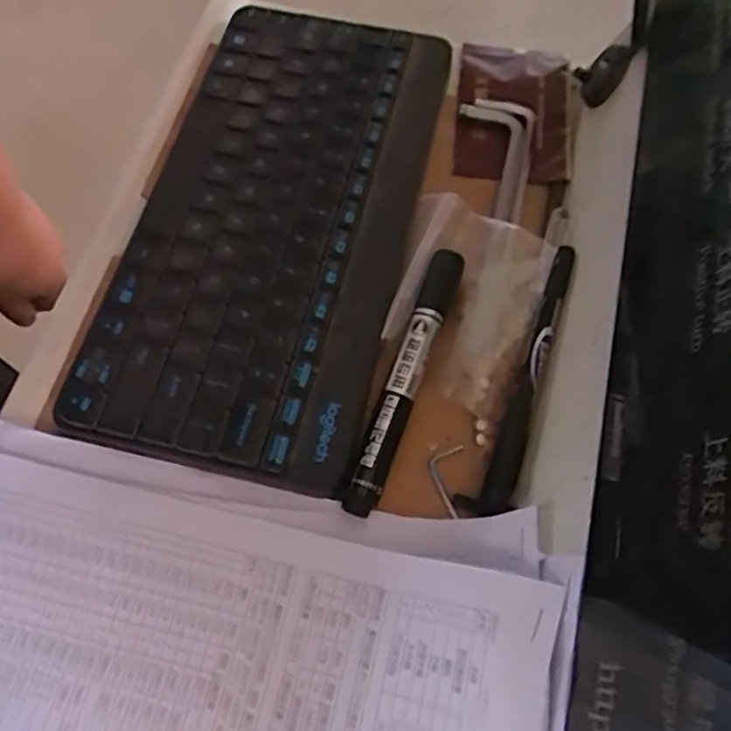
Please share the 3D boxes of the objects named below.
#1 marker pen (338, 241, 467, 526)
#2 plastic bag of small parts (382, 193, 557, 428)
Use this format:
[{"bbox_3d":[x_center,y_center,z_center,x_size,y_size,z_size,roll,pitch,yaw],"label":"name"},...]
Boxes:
[{"bbox_3d":[0.019,0.004,0.323,0.015,0.015,0.137,20,67,7],"label":"marker pen"},{"bbox_3d":[0.051,-0.037,0.348,0.073,0.018,0.115,20,65,7],"label":"plastic bag of small parts"}]

